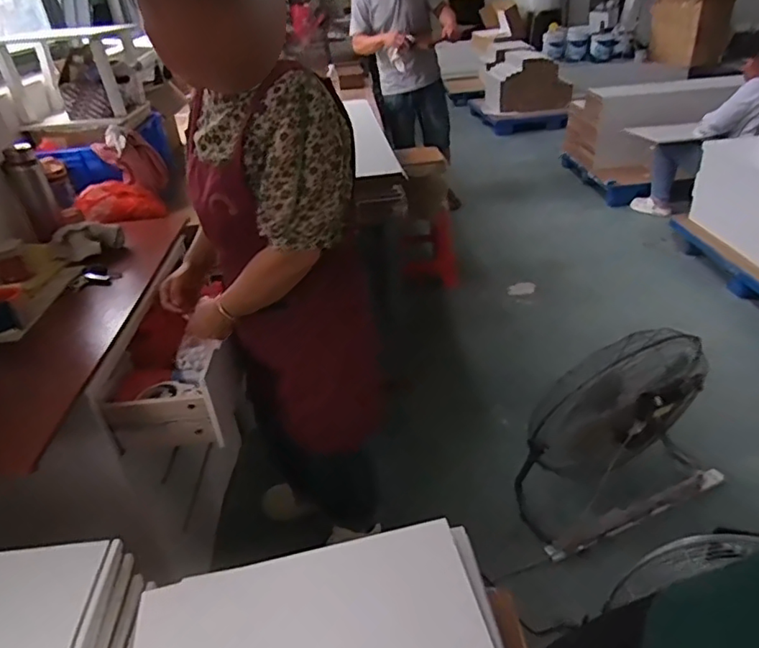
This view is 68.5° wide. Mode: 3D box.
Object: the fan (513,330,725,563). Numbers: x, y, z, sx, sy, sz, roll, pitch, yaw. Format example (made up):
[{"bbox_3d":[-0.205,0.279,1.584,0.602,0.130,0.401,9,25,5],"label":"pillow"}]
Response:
[{"bbox_3d":[0.670,0.281,1.457,0.560,0.477,0.243,-13,33,-11],"label":"fan"}]

